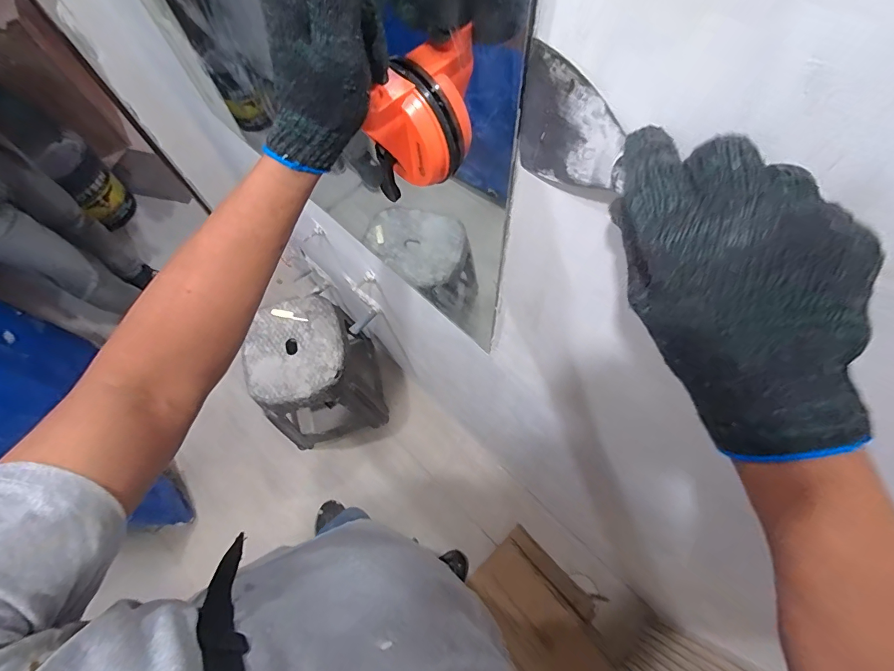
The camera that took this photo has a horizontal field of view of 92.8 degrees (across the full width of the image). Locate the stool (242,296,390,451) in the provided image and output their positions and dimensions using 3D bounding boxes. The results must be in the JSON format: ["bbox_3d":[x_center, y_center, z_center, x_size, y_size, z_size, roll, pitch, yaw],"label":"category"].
[{"bbox_3d":[-0.417,0.132,1.417,0.335,0.456,0.349,-19,67,-5],"label":"stool"}]

